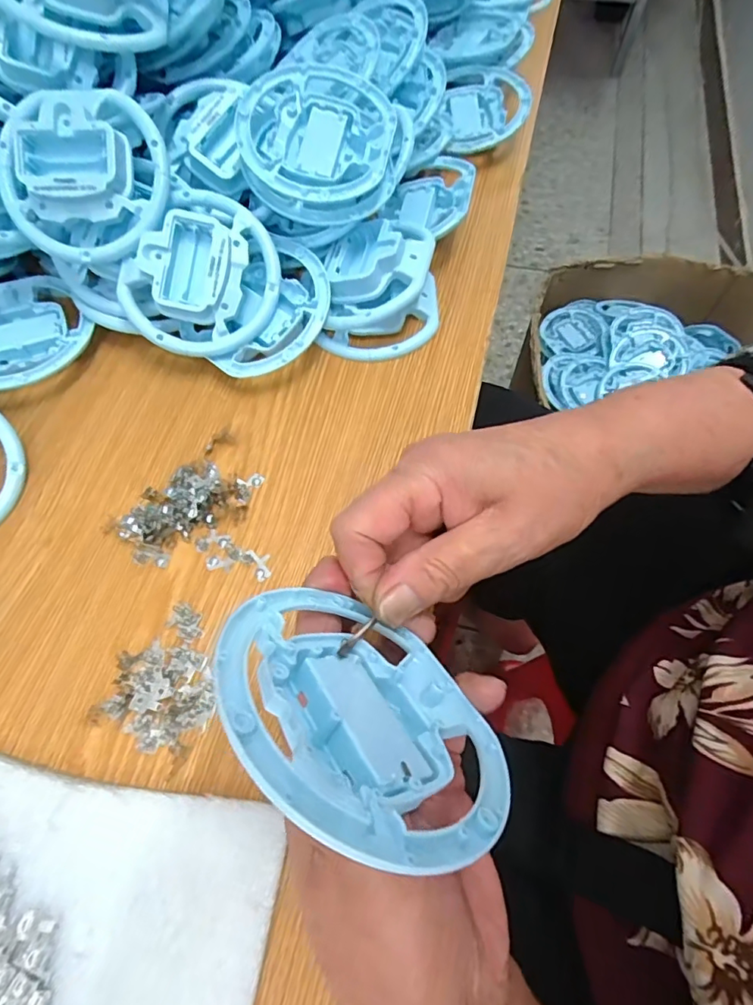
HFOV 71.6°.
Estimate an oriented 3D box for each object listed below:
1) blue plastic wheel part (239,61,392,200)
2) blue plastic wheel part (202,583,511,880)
[{"bbox_3d":[-0.039,-0.237,0.341,0.096,0.024,0.099,6,72,-2],"label":"blue plastic wheel part"},{"bbox_3d":[-0.007,0.072,0.174,0.101,0.021,0.099,25,18,-26],"label":"blue plastic wheel part"}]

